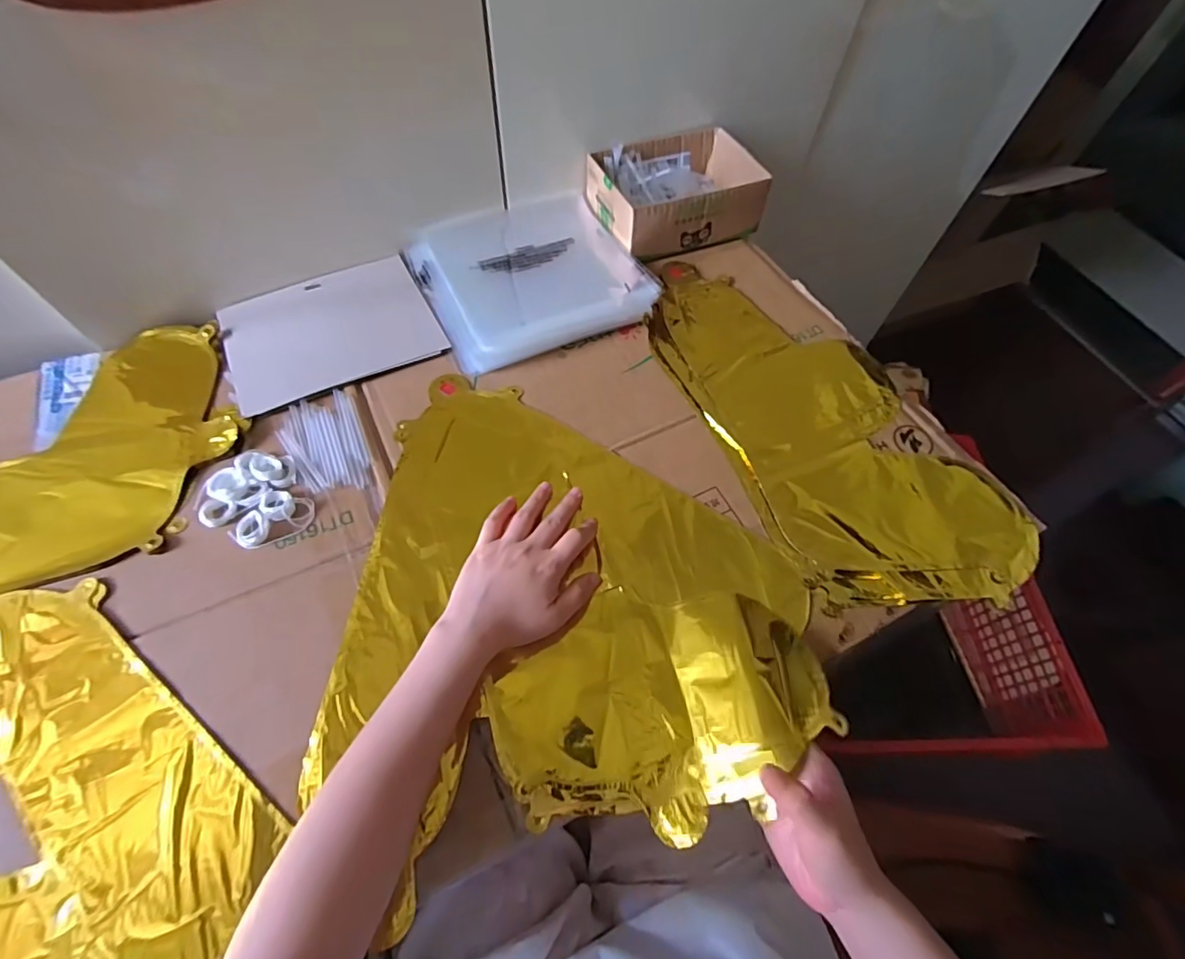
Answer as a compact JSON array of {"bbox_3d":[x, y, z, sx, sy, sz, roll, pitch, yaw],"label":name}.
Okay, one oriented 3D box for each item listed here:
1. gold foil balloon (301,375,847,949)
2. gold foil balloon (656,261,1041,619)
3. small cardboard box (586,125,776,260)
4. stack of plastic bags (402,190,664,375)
[{"bbox_3d":[-0.007,0.075,0.440,0.357,0.037,0.360,4,60,0],"label":"gold foil balloon"},{"bbox_3d":[0.217,-0.068,0.538,0.208,0.015,0.429,-21,63,-14],"label":"gold foil balloon"},{"bbox_3d":[0.098,-0.348,0.652,0.191,0.067,0.144,-19,63,-13],"label":"small cardboard box"},{"bbox_3d":[-0.073,-0.236,0.608,0.228,0.019,0.227,-24,64,-15],"label":"stack of plastic bags"}]

